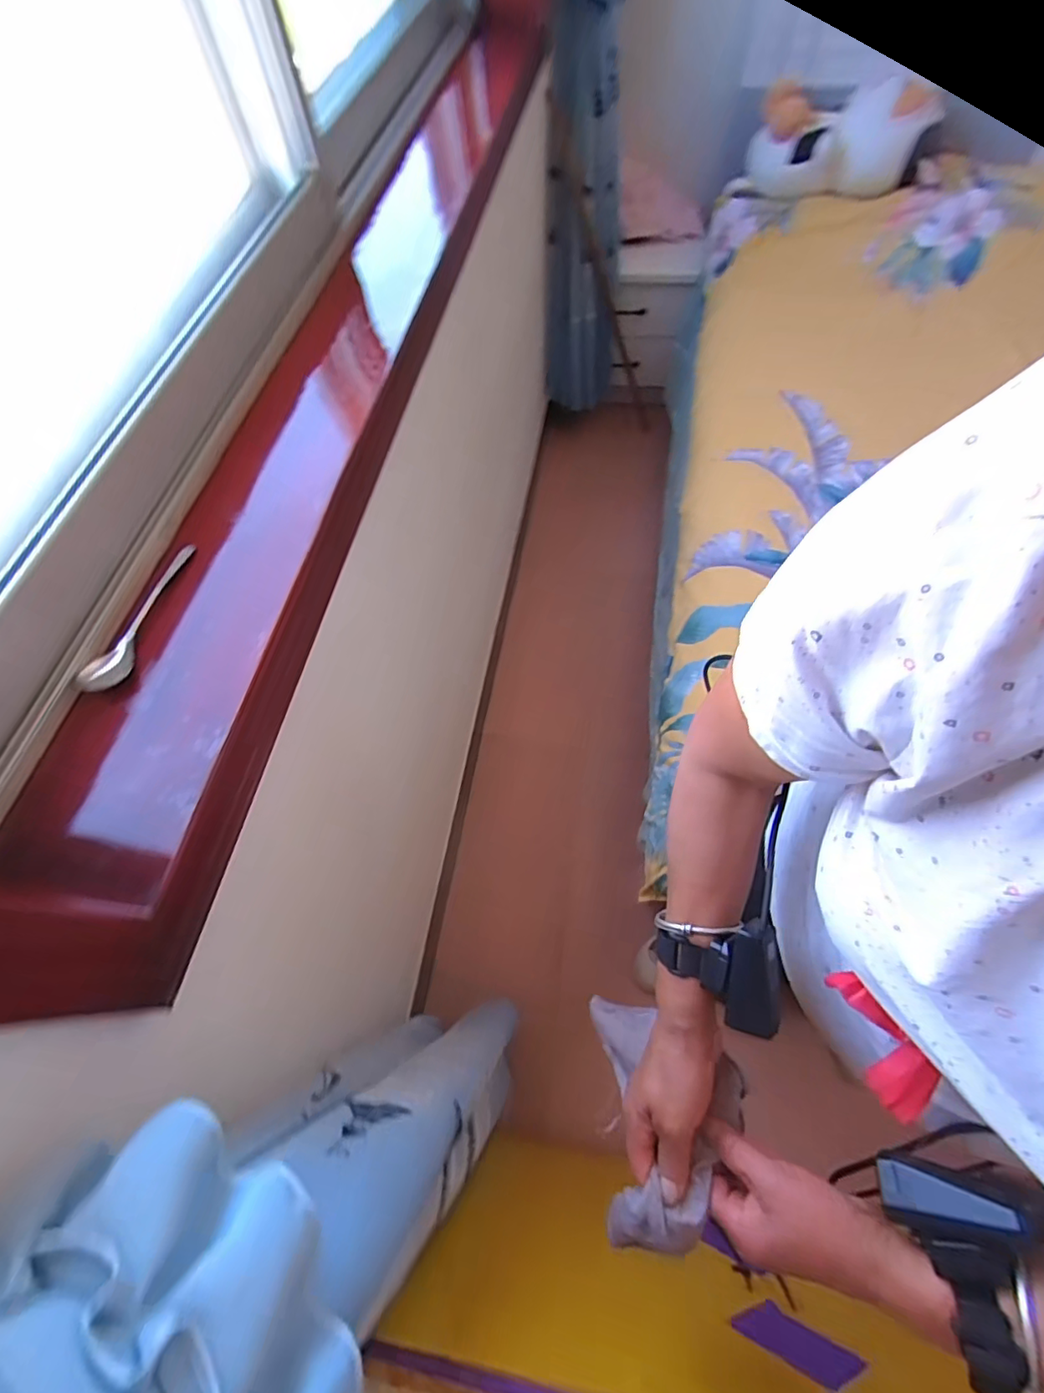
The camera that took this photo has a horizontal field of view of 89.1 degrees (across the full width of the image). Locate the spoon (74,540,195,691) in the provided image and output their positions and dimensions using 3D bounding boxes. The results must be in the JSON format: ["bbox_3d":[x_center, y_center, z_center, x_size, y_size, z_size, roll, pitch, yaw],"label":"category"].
[{"bbox_3d":[-0.324,-0.069,0.449,0.023,0.022,0.153,8,64,6],"label":"spoon"}]

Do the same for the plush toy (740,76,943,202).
[{"bbox_3d":[0.679,-1.163,1.117,0.352,0.206,0.206,6,63,5],"label":"plush toy"}]

